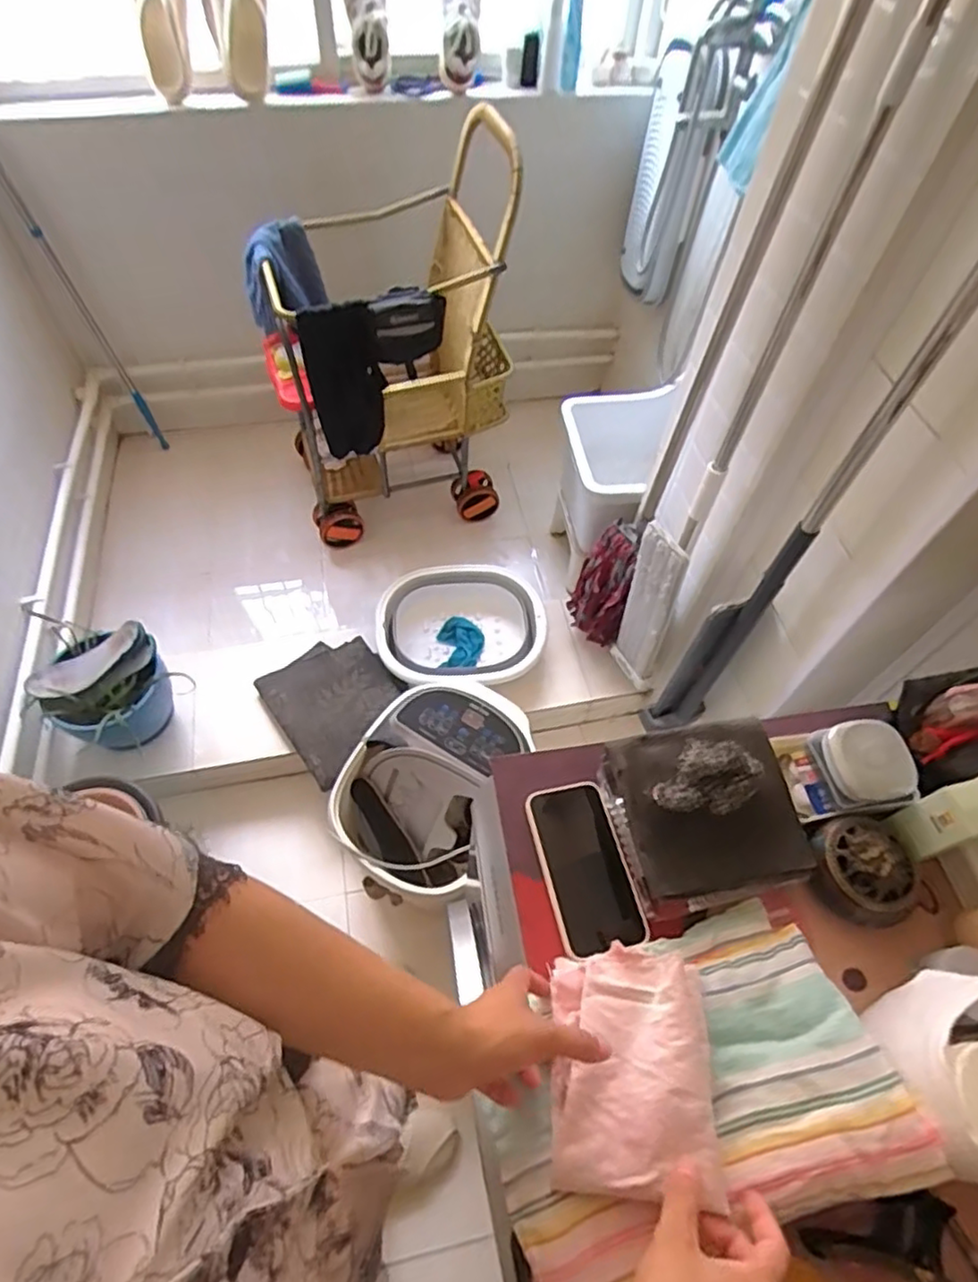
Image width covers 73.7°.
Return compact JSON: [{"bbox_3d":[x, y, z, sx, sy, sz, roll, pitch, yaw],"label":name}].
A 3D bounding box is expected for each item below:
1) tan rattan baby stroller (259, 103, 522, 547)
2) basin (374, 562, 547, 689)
[{"bbox_3d":[-0.192,-0.593,1.416,0.491,0.832,0.355,-17,56,-12],"label":"tan rattan baby stroller"},{"bbox_3d":[-0.062,-0.026,1.480,0.374,0.108,0.290,-3,54,-2],"label":"basin"}]

